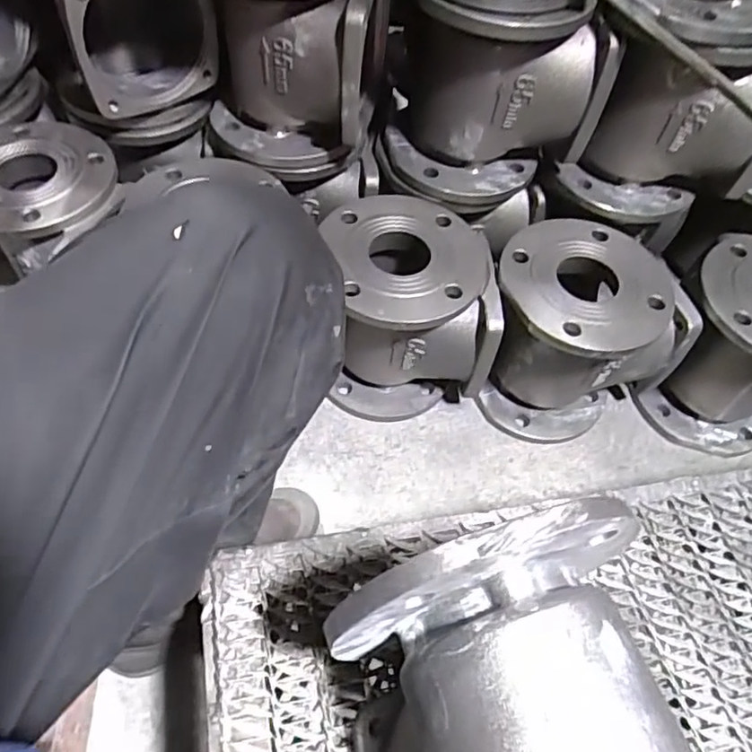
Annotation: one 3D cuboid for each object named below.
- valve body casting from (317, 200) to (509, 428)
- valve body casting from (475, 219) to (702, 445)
[{"bbox_3d":[0.026,-0.066,0.713,0.172,0.206,0.183,-10,57,-11],"label":"valve body casting"},{"bbox_3d":[0.218,-0.047,0.710,0.177,0.199,0.166,2,56,-3],"label":"valve body casting"}]

